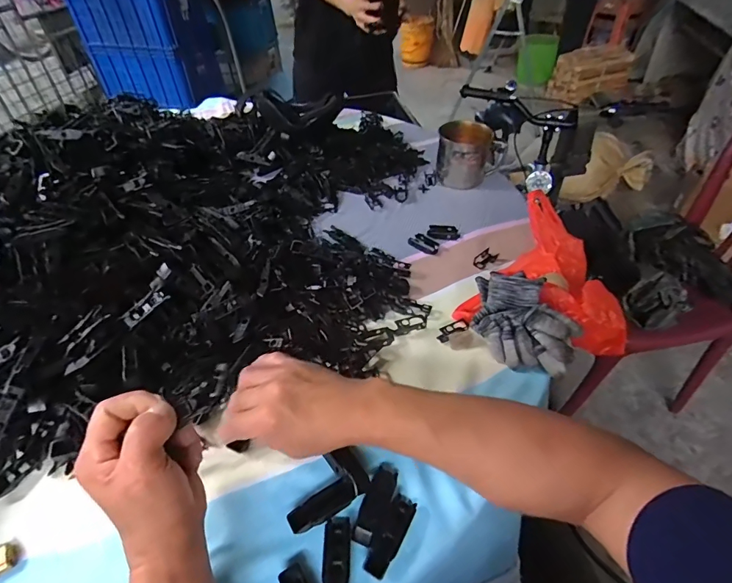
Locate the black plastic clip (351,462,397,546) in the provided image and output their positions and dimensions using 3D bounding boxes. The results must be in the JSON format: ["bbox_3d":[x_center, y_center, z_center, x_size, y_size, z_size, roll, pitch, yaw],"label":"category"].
[{"bbox_3d":[0.010,0.189,0.378,0.023,0.010,0.071,18,48,17],"label":"black plastic clip"}]

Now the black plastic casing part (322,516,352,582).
[{"bbox_3d":[-0.024,0.223,0.347,0.021,0.008,0.068,1,45,1],"label":"black plastic casing part"}]

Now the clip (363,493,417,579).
[{"bbox_3d":[0.021,0.211,0.365,0.022,0.008,0.068,23,50,22],"label":"clip"}]

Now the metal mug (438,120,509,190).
[{"bbox_3d":[0.187,-0.253,0.759,0.089,0.088,0.118,34,55,29],"label":"metal mug"}]

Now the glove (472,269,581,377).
[{"bbox_3d":[0.187,0.028,0.497,0.109,0.047,0.119,11,46,11],"label":"glove"}]

